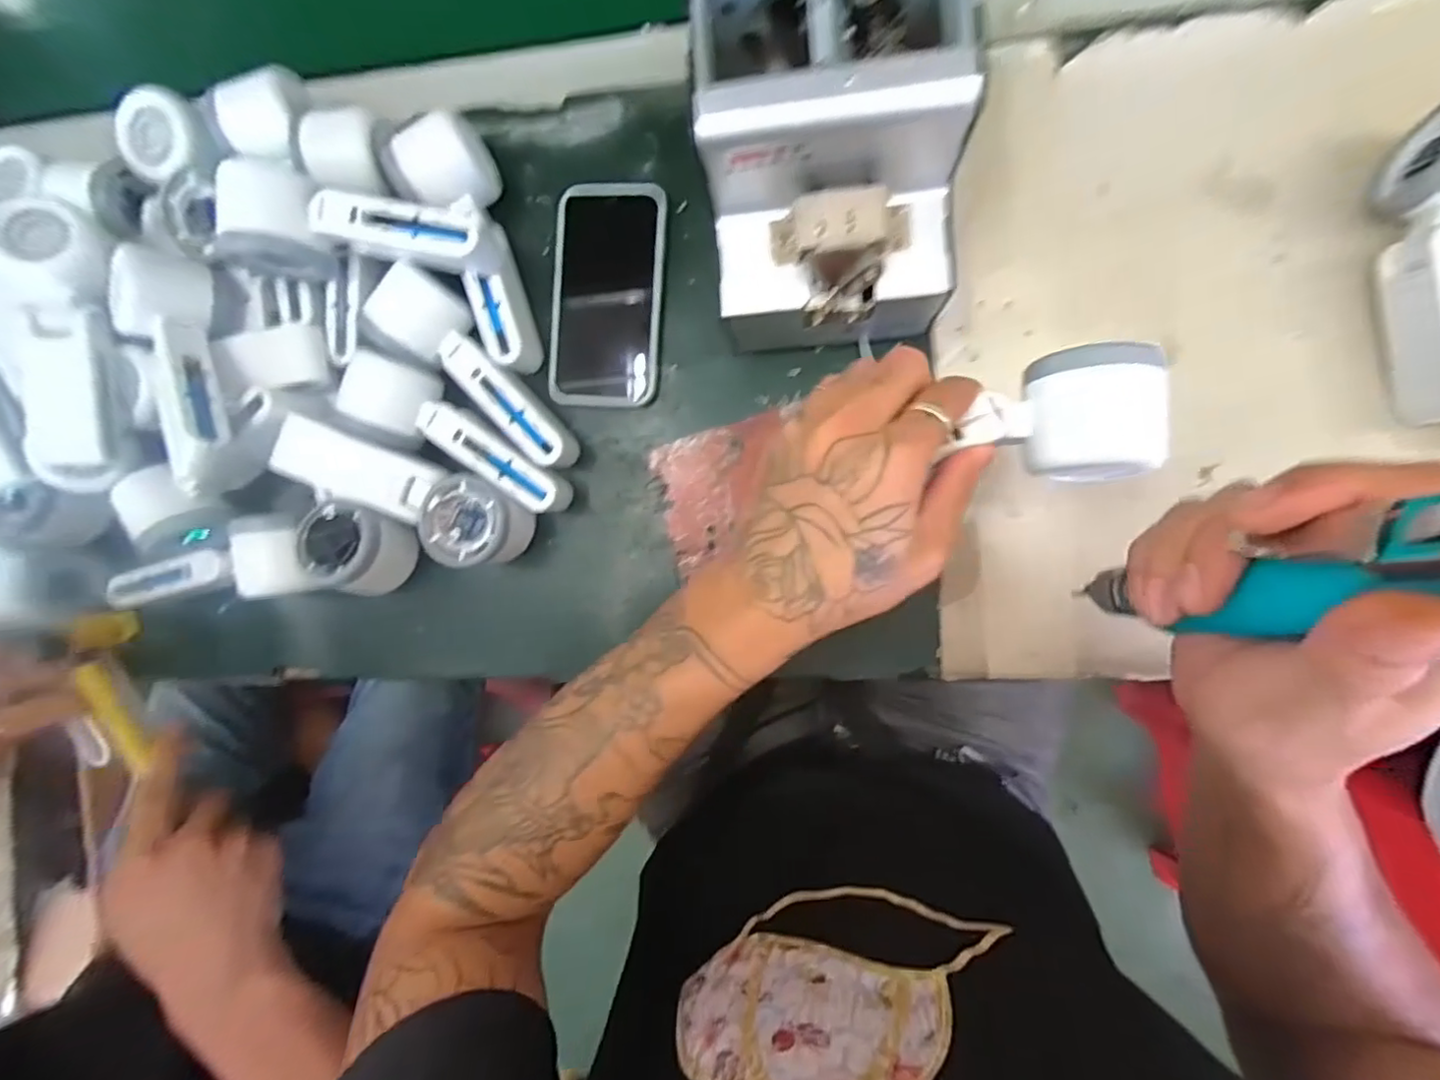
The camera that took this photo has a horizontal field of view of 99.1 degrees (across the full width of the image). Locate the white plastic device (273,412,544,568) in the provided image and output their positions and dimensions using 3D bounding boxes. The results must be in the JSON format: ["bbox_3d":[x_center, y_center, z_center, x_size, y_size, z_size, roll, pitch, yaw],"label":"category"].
[{"bbox_3d":[-0.207,-0.030,0.413,0.162,0.059,0.055,22,93,8],"label":"white plastic device"}]

